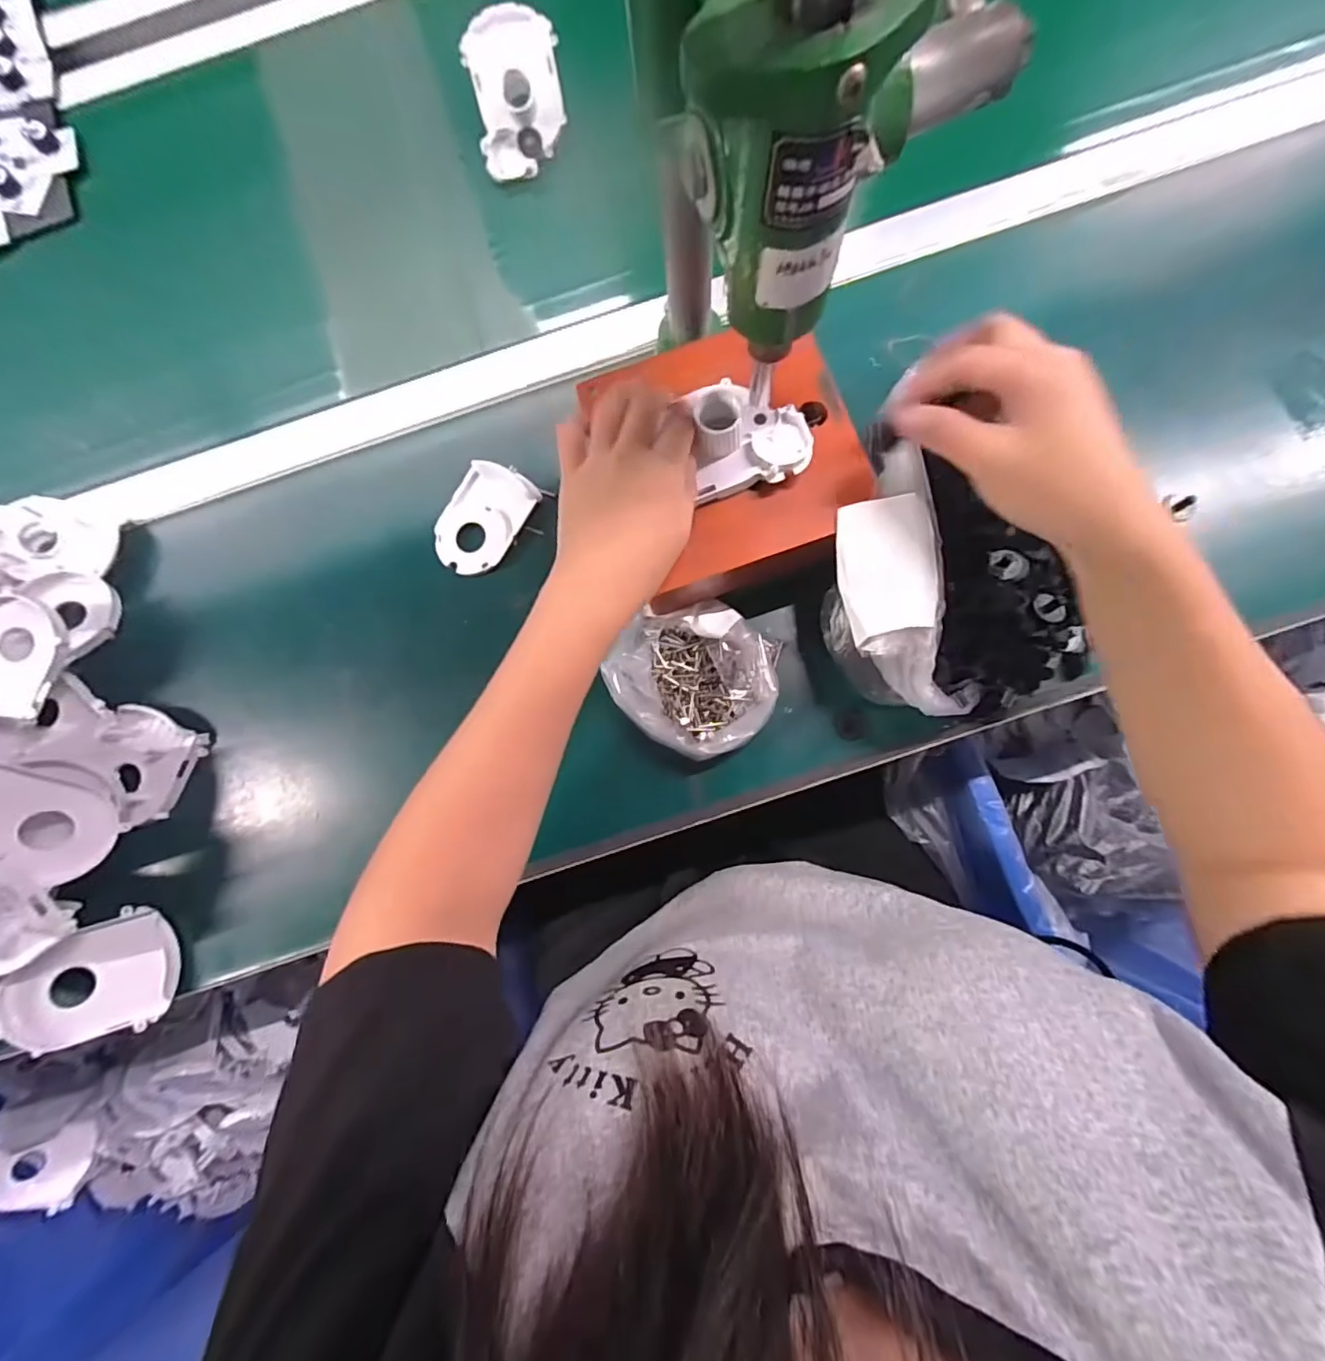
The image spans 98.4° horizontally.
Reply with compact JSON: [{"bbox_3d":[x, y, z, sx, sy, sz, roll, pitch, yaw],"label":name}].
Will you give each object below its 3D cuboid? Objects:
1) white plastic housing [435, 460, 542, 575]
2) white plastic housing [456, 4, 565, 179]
[{"bbox_3d":[-0.133,-0.118,0.421,0.059,0.011,0.081,30,83,8],"label":"white plastic housing"},{"bbox_3d":[-0.114,-0.465,0.458,0.070,0.027,0.096,-7,119,7],"label":"white plastic housing"}]

